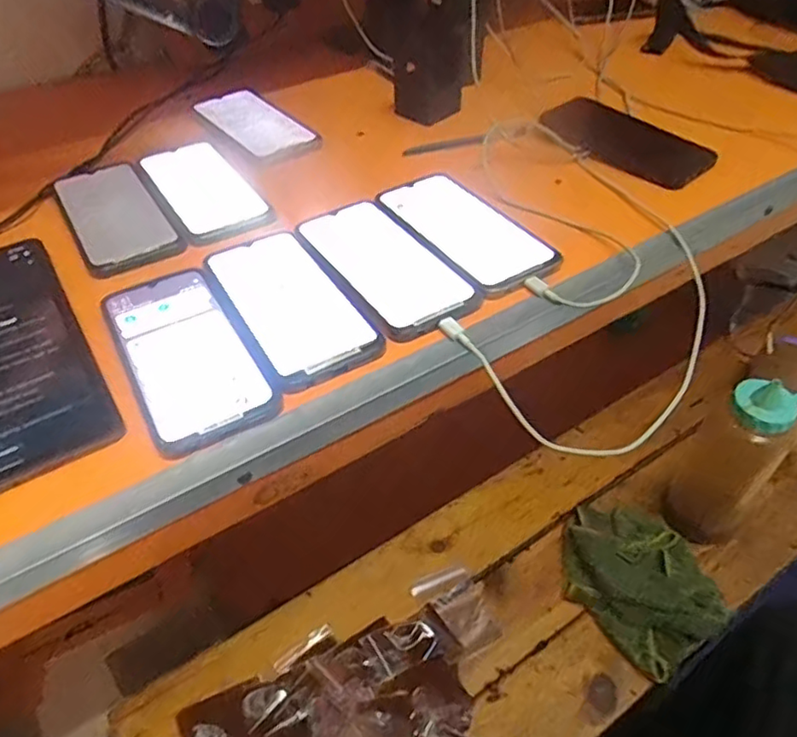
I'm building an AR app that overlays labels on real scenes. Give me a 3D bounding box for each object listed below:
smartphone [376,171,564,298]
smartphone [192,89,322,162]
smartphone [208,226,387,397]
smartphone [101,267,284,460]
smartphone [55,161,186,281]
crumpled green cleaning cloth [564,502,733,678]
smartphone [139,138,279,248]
[{"bbox_3d":[0.056,-0.119,0.517,0.083,0.010,0.166,-24,50,-22],"label":"smartphone"},{"bbox_3d":[-0.157,-0.268,0.662,0.077,0.010,0.149,-31,53,-28],"label":"smartphone"},{"bbox_3d":[-0.083,-0.053,0.453,0.081,0.006,0.173,-23,50,-21],"label":"smartphone"},{"bbox_3d":[-0.146,-0.014,0.419,0.079,0.006,0.170,-23,50,-22],"label":"smartphone"},{"bbox_3d":[-0.253,-0.140,0.547,0.079,0.006,0.184,-24,50,-23],"label":"smartphone"},{"bbox_3d":[0.269,0.231,0.686,0.136,0.044,0.174,-25,50,-23],"label":"crumpled green cleaning cloth"},{"bbox_3d":[-0.184,-0.169,0.573,0.075,0.011,0.184,-24,50,-22],"label":"smartphone"}]

